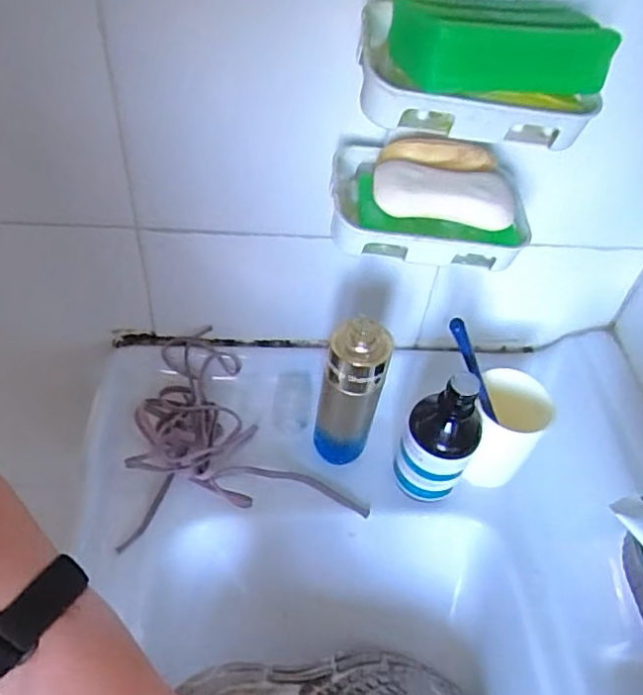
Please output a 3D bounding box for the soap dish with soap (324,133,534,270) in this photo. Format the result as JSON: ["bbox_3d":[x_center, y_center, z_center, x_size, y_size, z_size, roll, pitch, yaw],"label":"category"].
[{"bbox_3d":[0.069,-0.098,0.392,0.119,0.054,0.076,2,48,-5],"label":"soap dish with soap"}]

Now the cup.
[{"bbox_3d":[0.157,0.074,0.519,0.060,0.093,0.056,3,48,-4],"label":"cup"}]

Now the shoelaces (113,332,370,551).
[{"bbox_3d":[-0.079,0.072,0.542,0.195,0.050,0.183,-8,49,-13],"label":"shoelaces"}]

